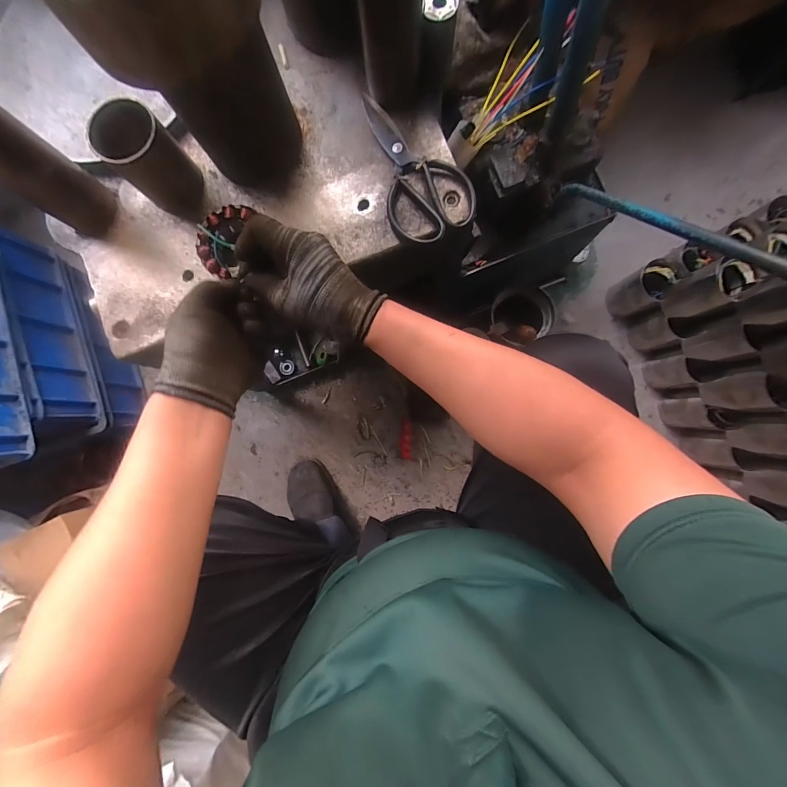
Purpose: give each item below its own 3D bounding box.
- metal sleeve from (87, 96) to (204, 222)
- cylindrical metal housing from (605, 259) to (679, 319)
[{"bbox_3d":[-0.263,-0.256,0.391,0.073,0.085,0.067,35,88,5],"label":"metal sleeve"},{"bbox_3d":[0.550,-0.232,0.796,0.090,0.118,0.081,-32,85,0],"label":"cylindrical metal housing"}]

